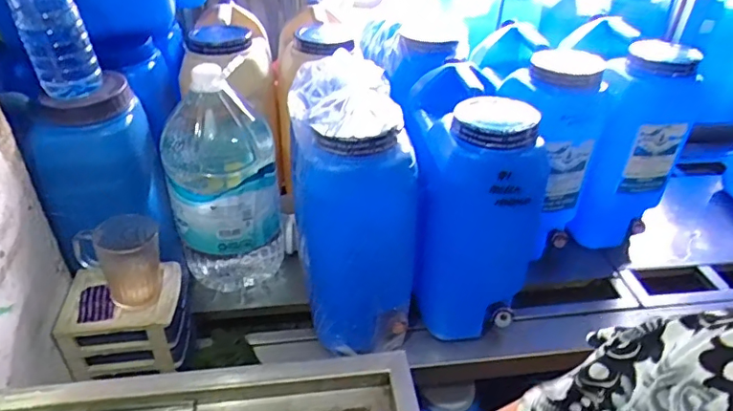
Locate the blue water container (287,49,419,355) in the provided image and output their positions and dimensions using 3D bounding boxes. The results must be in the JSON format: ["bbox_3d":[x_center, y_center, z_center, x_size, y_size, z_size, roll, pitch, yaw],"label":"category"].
[{"bbox_3d":[-0.026,0.008,0.895,0.176,0.412,0.258,-7,38,-12],"label":"blue water container"}]

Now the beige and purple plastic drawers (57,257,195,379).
[{"bbox_3d":[-0.379,0.188,0.859,0.173,0.115,0.130,-6,38,-11],"label":"beige and purple plastic drawers"}]

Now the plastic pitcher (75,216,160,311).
[{"bbox_3d":[-0.363,0.089,0.802,0.112,0.114,0.080,-18,41,-25],"label":"plastic pitcher"}]

